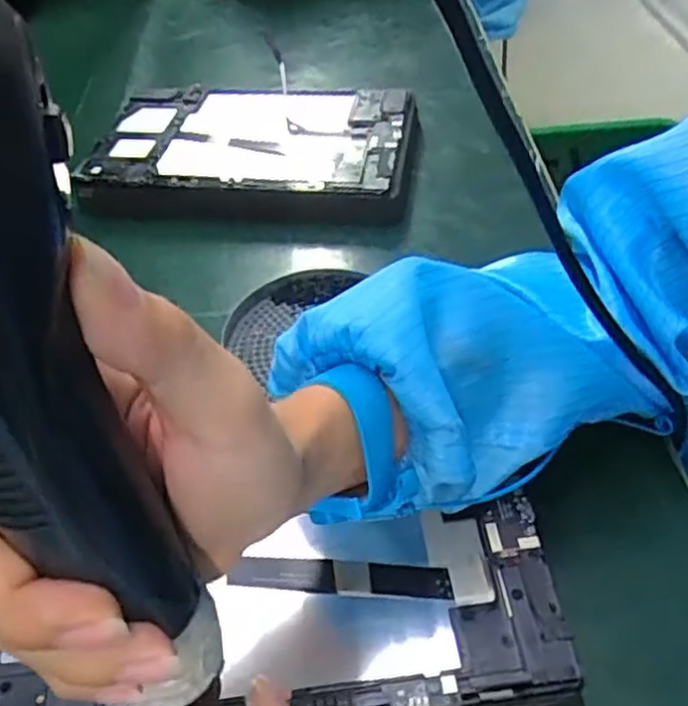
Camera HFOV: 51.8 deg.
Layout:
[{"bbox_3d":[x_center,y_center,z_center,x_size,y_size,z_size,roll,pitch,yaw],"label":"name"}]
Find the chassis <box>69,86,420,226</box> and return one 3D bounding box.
[{"bbox_3d":[-0.071,-0.157,0.558,0.247,0.034,0.151,3,47,9],"label":"chassis"}]

